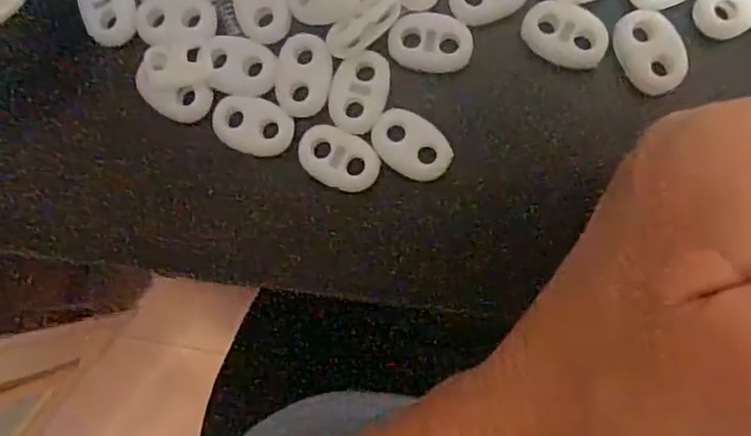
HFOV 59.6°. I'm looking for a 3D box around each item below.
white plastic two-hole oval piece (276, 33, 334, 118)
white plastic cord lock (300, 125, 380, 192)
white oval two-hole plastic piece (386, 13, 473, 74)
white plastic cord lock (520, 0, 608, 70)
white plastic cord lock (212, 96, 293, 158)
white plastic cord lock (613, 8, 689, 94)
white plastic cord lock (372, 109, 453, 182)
[{"bbox_3d":[-0.019,-0.039,0.177,0.015,0.004,0.022,5,88,5],"label":"white plastic two-hole oval piece"},{"bbox_3d":[-0.010,-0.016,0.174,0.022,0.004,0.014,25,90,5],"label":"white plastic cord lock"},{"bbox_3d":[0.015,-0.047,0.175,0.022,0.004,0.015,3,88,5],"label":"white oval two-hole plastic piece"},{"bbox_3d":[0.050,-0.048,0.171,0.022,0.004,0.015,26,90,5],"label":"white plastic cord lock"},{"bbox_3d":[-0.033,-0.025,0.178,0.021,0.004,0.015,19,89,5],"label":"white plastic cord lock"},{"bbox_3d":[0.072,-0.044,0.169,0.015,0.004,0.022,-23,86,3],"label":"white plastic cord lock"},{"bbox_3d":[0.010,-0.019,0.176,0.022,0.004,0.015,35,91,5],"label":"white plastic cord lock"}]

